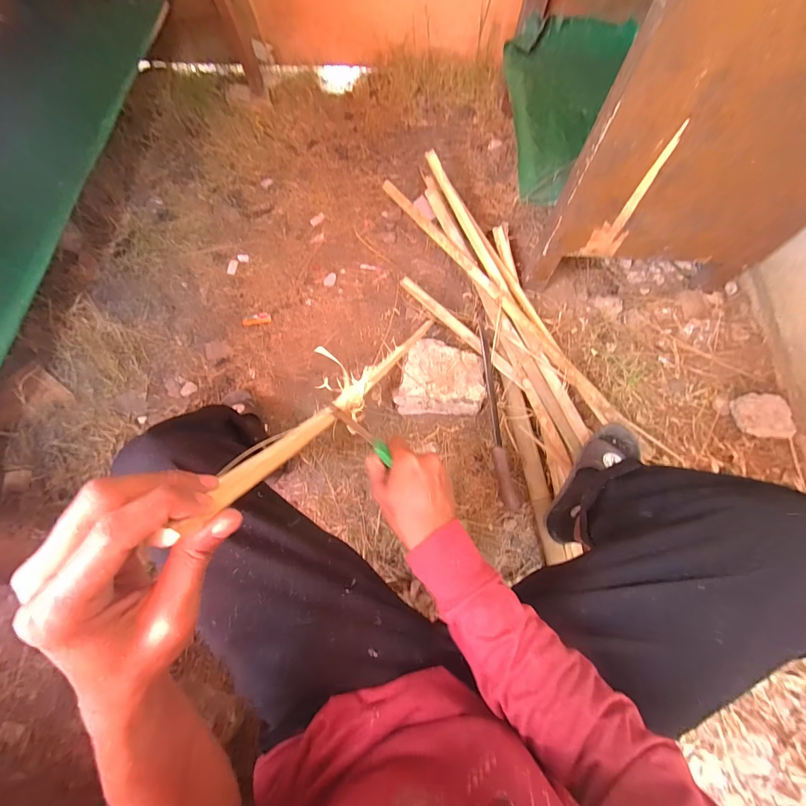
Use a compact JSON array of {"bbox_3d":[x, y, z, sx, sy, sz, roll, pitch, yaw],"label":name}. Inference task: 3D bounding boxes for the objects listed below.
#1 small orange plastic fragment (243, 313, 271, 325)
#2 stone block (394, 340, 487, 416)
[{"bbox_3d":[-0.392,-0.225,1.008,0.075,0.011,0.031,-7,68,-1],"label":"small orange plastic fragment"},{"bbox_3d":[0.088,-0.059,0.876,0.186,0.082,0.162,3,68,3],"label":"stone block"}]

